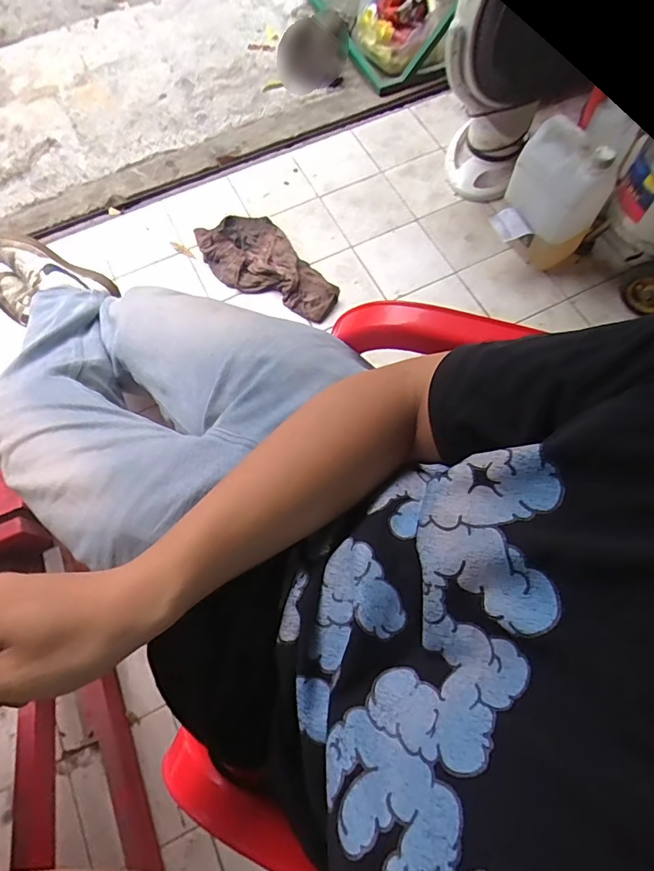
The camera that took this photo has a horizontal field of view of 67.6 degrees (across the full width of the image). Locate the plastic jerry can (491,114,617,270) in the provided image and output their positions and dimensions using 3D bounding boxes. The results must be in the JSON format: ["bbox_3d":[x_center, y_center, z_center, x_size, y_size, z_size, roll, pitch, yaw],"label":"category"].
[{"bbox_3d":[0.499,-0.519,1.095,0.202,0.298,0.147,23,71,11],"label":"plastic jerry can"}]

